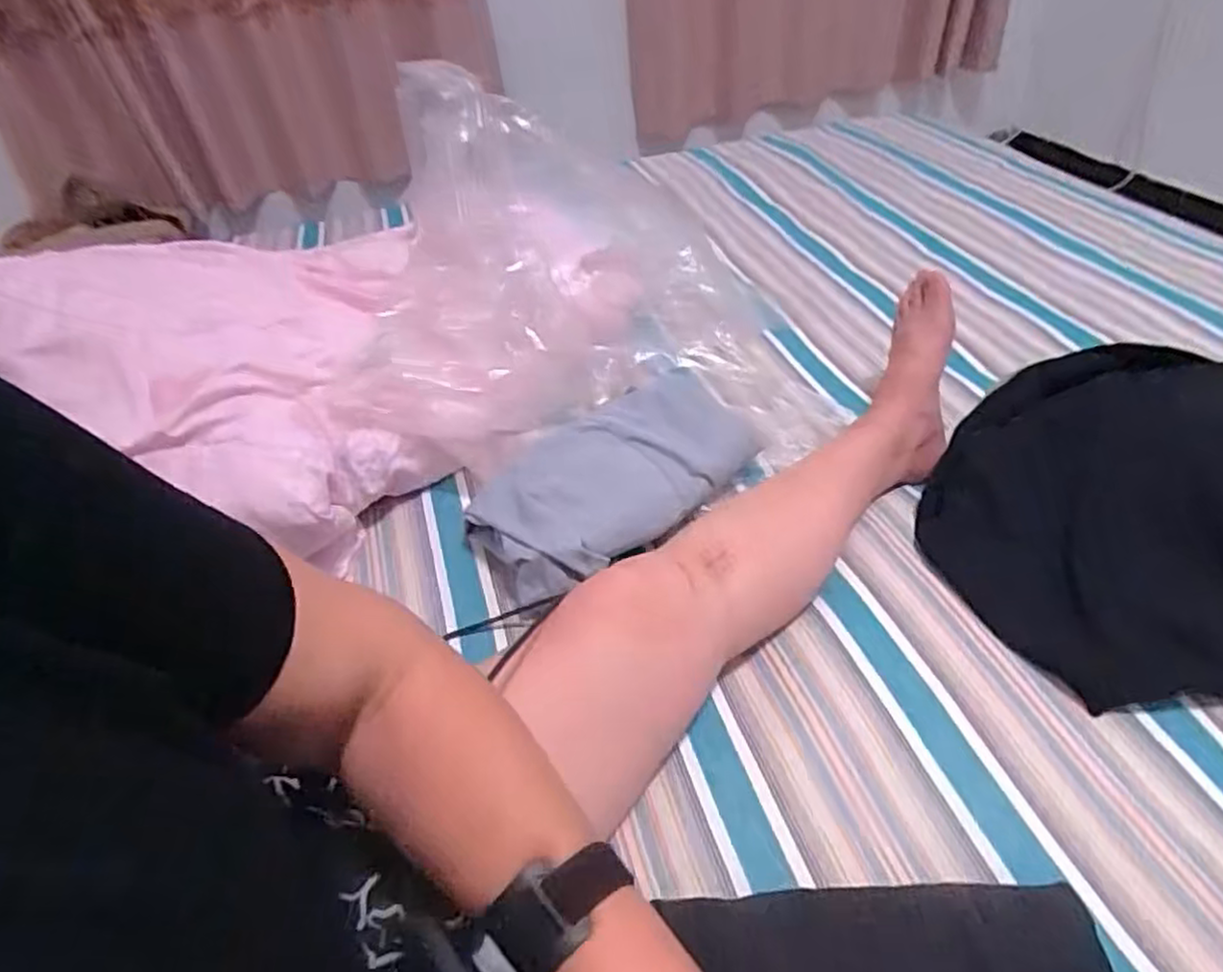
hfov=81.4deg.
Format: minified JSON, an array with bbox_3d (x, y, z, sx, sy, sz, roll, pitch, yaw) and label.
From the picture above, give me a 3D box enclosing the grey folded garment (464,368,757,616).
[{"bbox_3d":[0.012,-0.020,0.728,0.321,0.048,0.170,-36,49,-28],"label":"grey folded garment"}]

